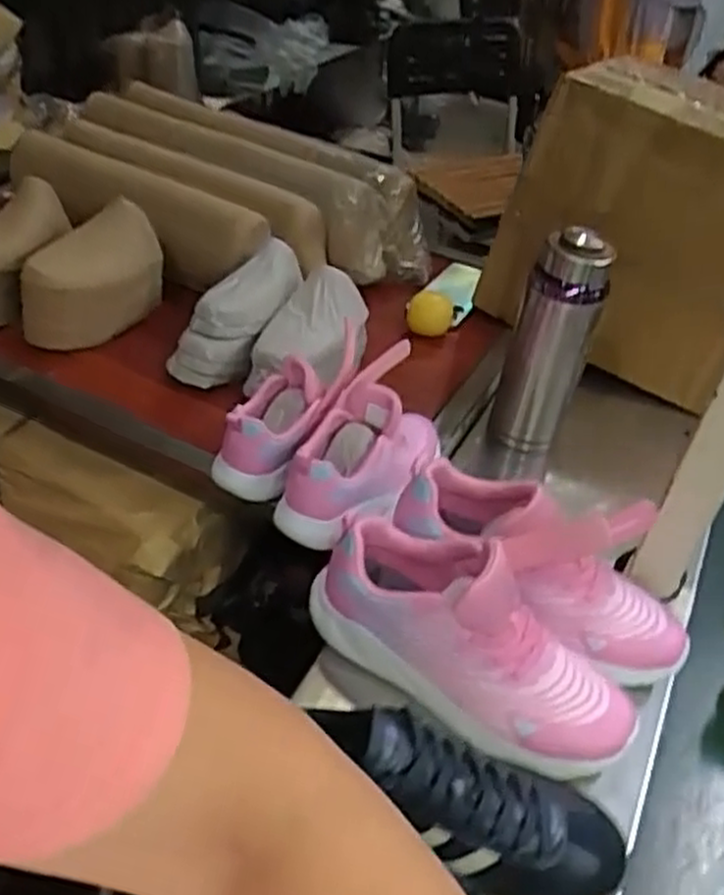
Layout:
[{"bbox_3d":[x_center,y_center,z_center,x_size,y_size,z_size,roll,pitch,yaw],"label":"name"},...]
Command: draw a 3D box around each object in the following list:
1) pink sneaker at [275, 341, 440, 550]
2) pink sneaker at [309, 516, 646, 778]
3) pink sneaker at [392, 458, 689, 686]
[{"bbox_3d":[0.001,-0.005,0.689,0.107,0.115,0.175,17,43,13],"label":"pink sneaker"},{"bbox_3d":[0.080,0.141,0.595,0.262,0.116,0.086,28,46,24],"label":"pink sneaker"},{"bbox_3d":[0.149,0.075,0.629,0.248,0.159,0.107,15,42,11],"label":"pink sneaker"}]

